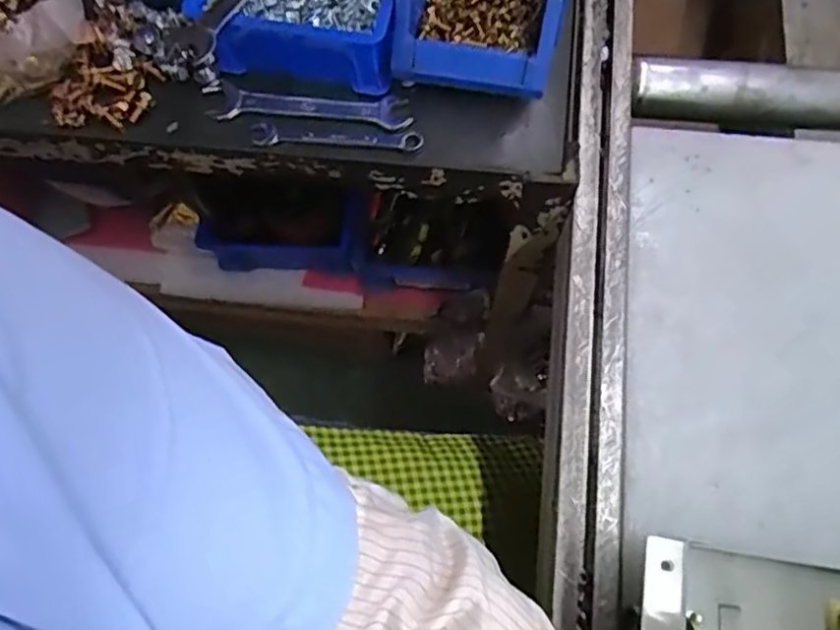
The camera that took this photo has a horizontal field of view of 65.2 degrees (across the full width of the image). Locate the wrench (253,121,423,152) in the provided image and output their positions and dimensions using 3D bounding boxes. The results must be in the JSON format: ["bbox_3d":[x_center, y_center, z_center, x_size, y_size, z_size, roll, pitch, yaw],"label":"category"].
[{"bbox_3d":[-0.062,-0.131,0.484,0.126,0.006,0.022,6,72,4],"label":"wrench"}]

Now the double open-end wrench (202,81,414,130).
[{"bbox_3d":[-0.087,-0.162,0.502,0.158,0.008,0.031,4,72,4],"label":"double open-end wrench"}]

